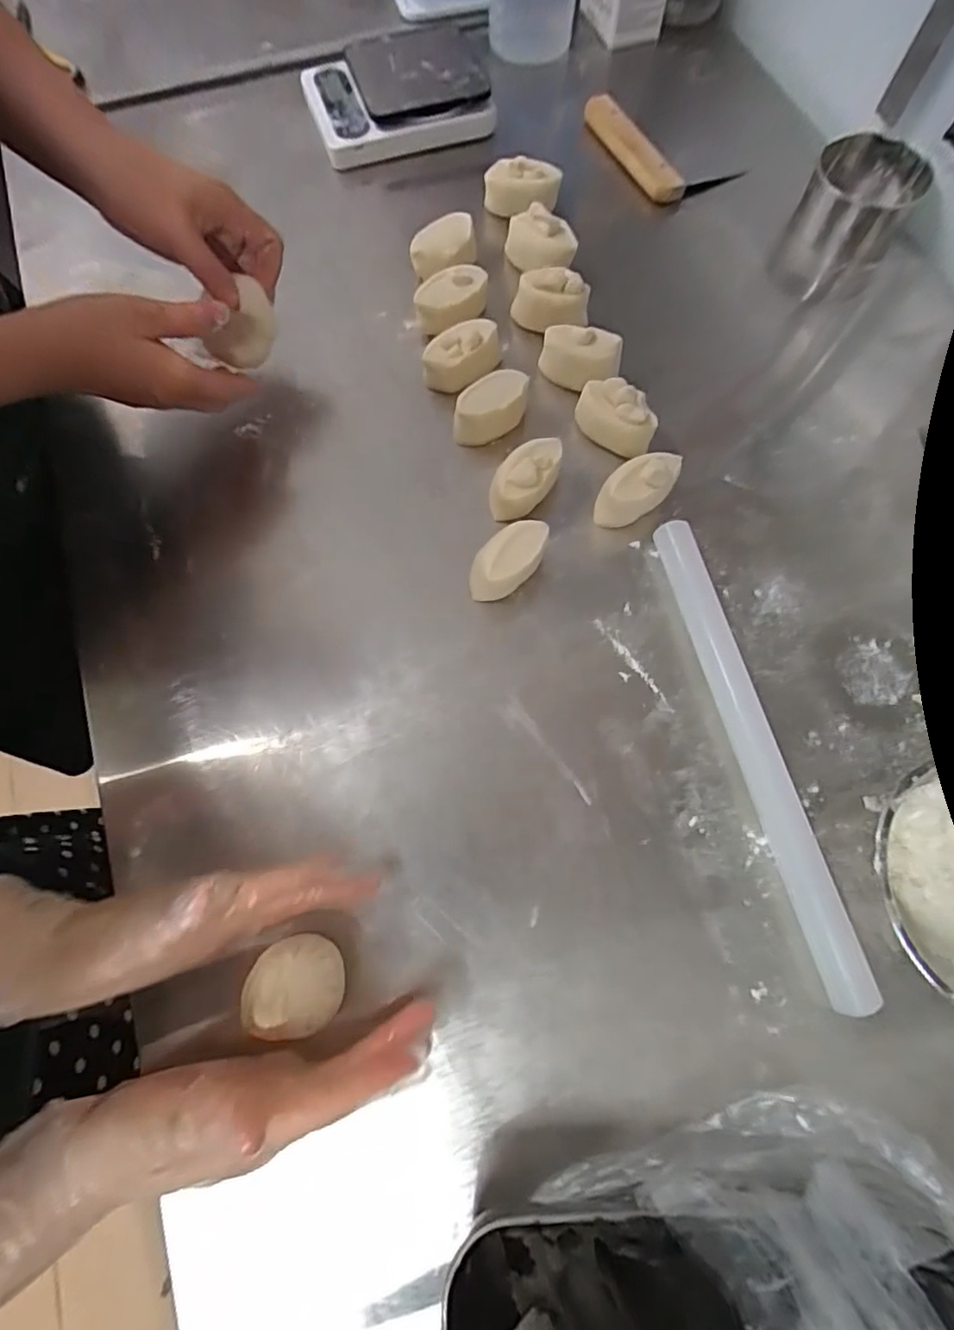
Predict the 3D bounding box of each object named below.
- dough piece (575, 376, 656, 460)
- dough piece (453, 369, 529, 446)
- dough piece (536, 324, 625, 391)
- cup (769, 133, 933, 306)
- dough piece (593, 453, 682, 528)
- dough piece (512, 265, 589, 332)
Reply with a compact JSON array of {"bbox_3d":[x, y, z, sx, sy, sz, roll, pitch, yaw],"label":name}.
[{"bbox_3d":[0.110,-0.197,0.451,0.065,0.044,0.033,24,74,9],"label":"dough piece"},{"bbox_3d":[0.010,-0.204,0.454,0.063,0.041,0.030,-23,72,-6],"label":"dough piece"},{"bbox_3d":[0.086,-0.257,0.475,0.066,0.042,0.043,10,72,5],"label":"dough piece"},{"bbox_3d":[0.345,-0.413,0.534,0.094,0.086,0.098,33,75,12],"label":"cup"},{"bbox_3d":[0.121,-0.131,0.428,0.064,0.042,0.032,-36,74,-10],"label":"dough piece"},{"bbox_3d":[0.062,-0.310,0.484,0.061,0.046,0.032,27,74,10],"label":"dough piece"}]

